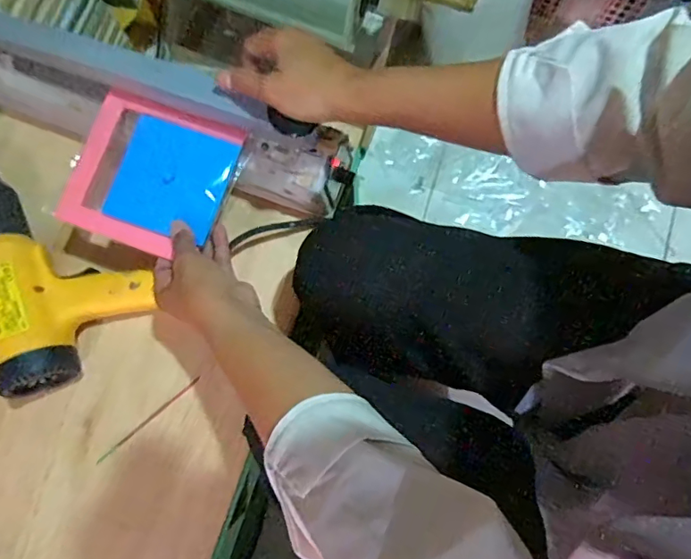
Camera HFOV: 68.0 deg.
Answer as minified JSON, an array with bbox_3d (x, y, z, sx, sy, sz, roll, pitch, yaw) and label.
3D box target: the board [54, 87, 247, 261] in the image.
[{"bbox_3d":[-0.181,-0.097,0.475,0.143,0.013,0.132,19,83,9],"label":"board"}]

